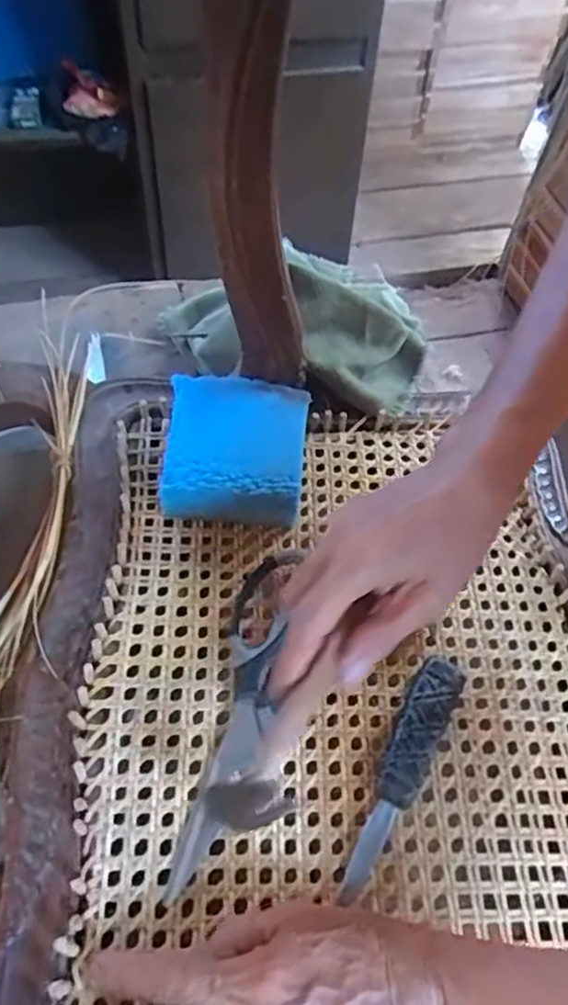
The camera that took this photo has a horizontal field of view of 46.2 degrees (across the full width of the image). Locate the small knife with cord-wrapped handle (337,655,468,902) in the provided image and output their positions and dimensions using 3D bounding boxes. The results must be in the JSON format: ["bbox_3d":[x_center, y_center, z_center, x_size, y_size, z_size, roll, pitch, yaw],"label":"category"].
[{"bbox_3d":[0.068,0.152,0.386,0.029,0.019,0.145,27,59,14],"label":"small knife with cord-wrapped handle"}]

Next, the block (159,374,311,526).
[{"bbox_3d":[-0.033,-0.034,0.462,0.093,0.058,0.096,1,57,-3],"label":"block"}]

